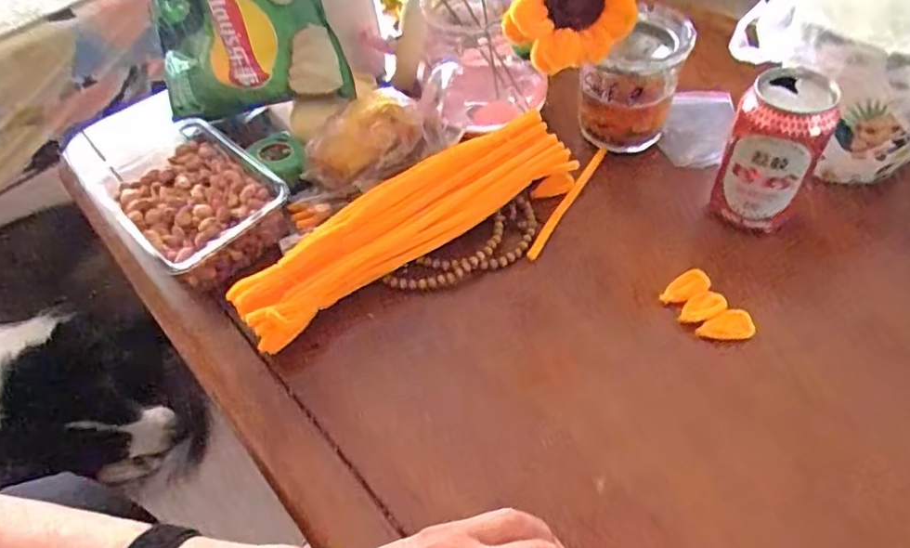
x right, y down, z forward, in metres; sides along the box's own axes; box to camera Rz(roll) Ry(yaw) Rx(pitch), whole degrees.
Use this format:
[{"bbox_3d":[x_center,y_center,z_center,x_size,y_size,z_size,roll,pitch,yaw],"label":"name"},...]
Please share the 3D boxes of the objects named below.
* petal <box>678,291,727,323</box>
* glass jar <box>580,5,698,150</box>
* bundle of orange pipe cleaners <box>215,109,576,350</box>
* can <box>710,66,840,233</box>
[{"bbox_3d":[0.183,0.025,0.440,0.038,0.006,0.020,-24,52,-13],"label":"petal"},{"bbox_3d":[0.162,-0.171,0.547,0.085,0.095,0.086,-3,51,4],"label":"glass jar"},{"bbox_3d":[-0.032,-0.040,0.484,0.304,0.050,0.067,-35,56,-21],"label":"bundle of orange pipe cleaners"},{"bbox_3d":[0.240,-0.089,0.460,0.065,0.119,0.057,16,54,19],"label":"can"}]

